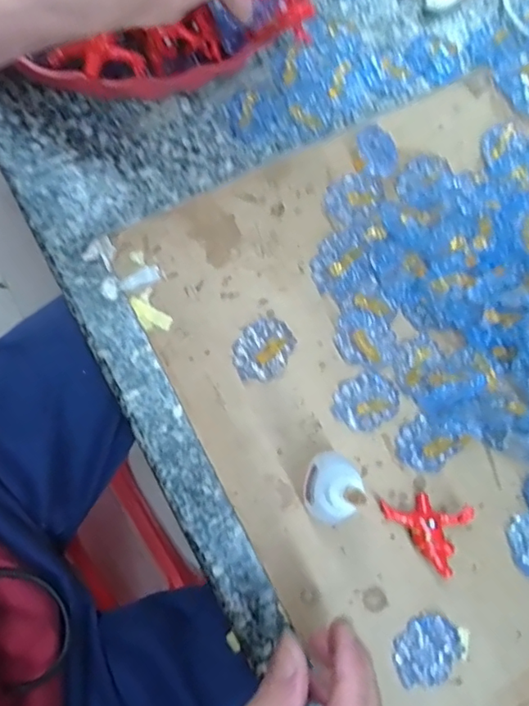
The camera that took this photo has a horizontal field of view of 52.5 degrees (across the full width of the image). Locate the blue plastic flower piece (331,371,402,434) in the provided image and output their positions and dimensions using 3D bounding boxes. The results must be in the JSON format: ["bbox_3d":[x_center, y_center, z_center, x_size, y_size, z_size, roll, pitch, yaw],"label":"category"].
[{"bbox_3d":[0.059,0.028,0.308,0.037,0.009,0.032,-32,85,-10],"label":"blue plastic flower piece"}]

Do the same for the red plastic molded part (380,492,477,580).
[{"bbox_3d":[0.094,0.092,0.298,0.037,0.015,0.047,-41,86,-11],"label":"red plastic molded part"}]

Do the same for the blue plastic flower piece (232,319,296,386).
[{"bbox_3d":[-0.001,-0.001,0.308,0.032,0.013,0.038,24,79,-1],"label":"blue plastic flower piece"}]

